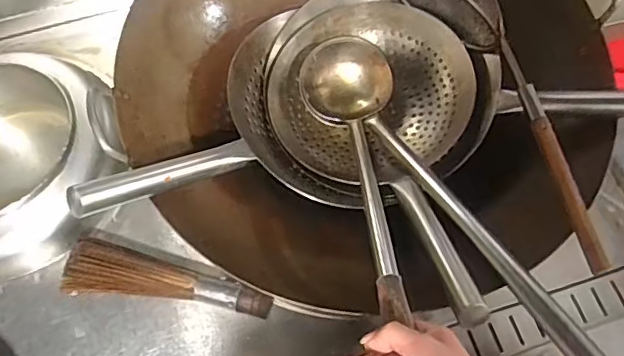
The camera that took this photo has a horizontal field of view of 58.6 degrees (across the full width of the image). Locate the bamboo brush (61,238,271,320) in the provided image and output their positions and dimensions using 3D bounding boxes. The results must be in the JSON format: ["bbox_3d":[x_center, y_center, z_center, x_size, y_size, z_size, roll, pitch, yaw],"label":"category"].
[{"bbox_3d":[-0.197,0.145,0.745,0.286,0.058,0.064,12,64,9],"label":"bamboo brush"}]

